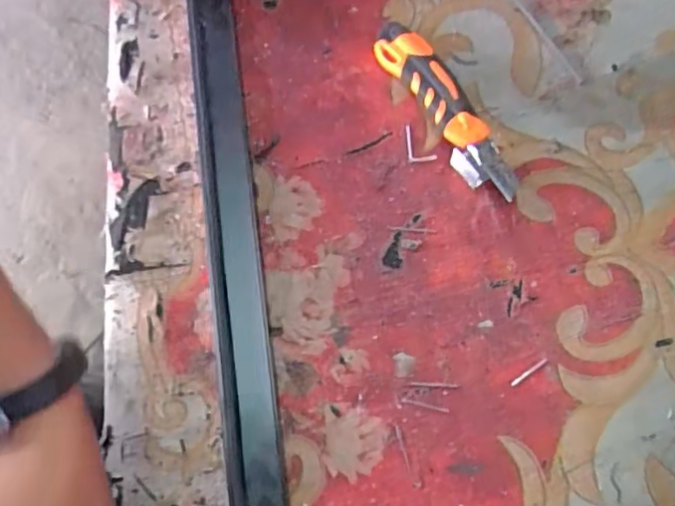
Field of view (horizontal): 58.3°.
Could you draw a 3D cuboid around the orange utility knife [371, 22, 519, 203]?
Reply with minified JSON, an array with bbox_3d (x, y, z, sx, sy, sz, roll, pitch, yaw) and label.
[{"bbox_3d":[0.093,-0.126,0.524,0.044,0.025,0.195,-30,73,-8],"label":"orange utility knife"}]

